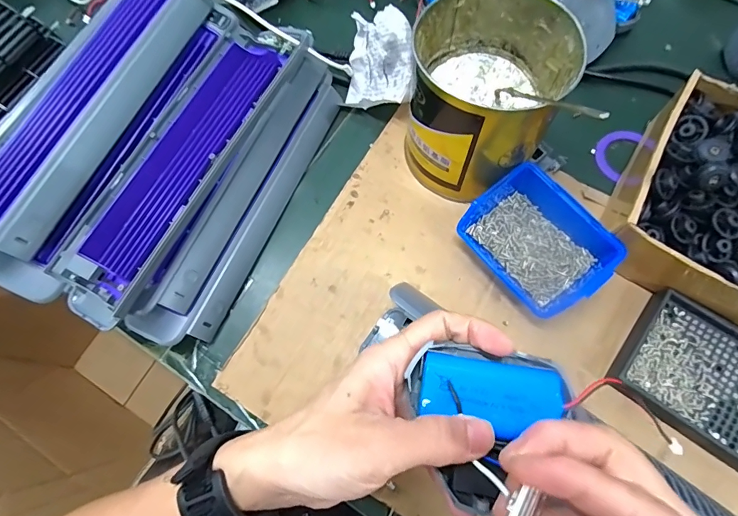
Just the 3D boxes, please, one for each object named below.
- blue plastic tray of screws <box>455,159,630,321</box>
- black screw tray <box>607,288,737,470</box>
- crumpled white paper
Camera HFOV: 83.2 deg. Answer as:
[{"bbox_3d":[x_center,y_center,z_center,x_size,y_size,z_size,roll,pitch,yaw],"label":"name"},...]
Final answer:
[{"bbox_3d":[0.139,-0.013,0.350,0.081,0.046,0.110,-36,74,-9],"label":"blue plastic tray of screws"},{"bbox_3d":[0.271,0.100,0.324,0.137,0.027,0.092,33,76,12],"label":"black screw tray"},{"bbox_3d":[0.009,-0.196,0.409,0.073,0.082,0.032,9,28,30],"label":"crumpled white paper"}]

